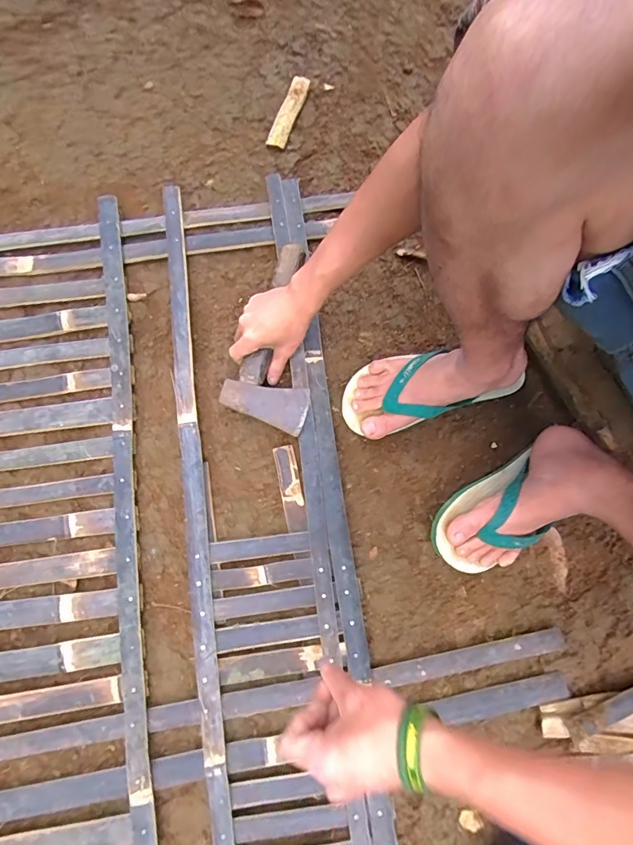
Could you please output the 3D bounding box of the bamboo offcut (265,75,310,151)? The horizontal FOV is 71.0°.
[{"bbox_3d":[-0.046,-0.522,0.744,0.030,0.015,0.136,20,79,5],"label":"bamboo offcut"}]

